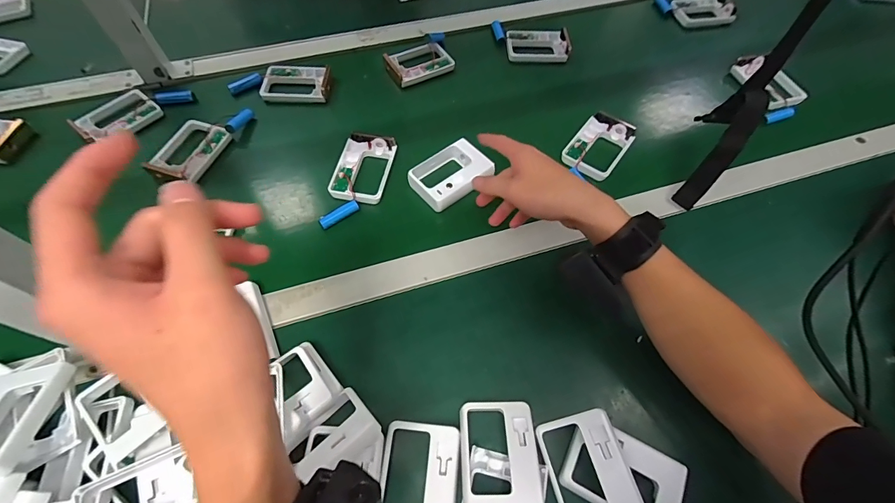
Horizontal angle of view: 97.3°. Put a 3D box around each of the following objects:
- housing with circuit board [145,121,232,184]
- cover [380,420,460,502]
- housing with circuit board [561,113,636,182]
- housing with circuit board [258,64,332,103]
[{"bbox_3d":[-0.342,-0.137,0.521,0.073,0.013,0.099,16,61,8],"label":"housing with circuit board"},{"bbox_3d":[-0.024,0.198,0.335,0.064,0.014,0.095,3,60,1],"label":"cover"},{"bbox_3d":[0.207,-0.148,0.537,0.069,0.013,0.109,33,65,17],"label":"housing with circuit board"},{"bbox_3d":[-0.227,-0.258,0.592,0.101,0.018,0.071,2,60,0],"label":"housing with circuit board"}]

